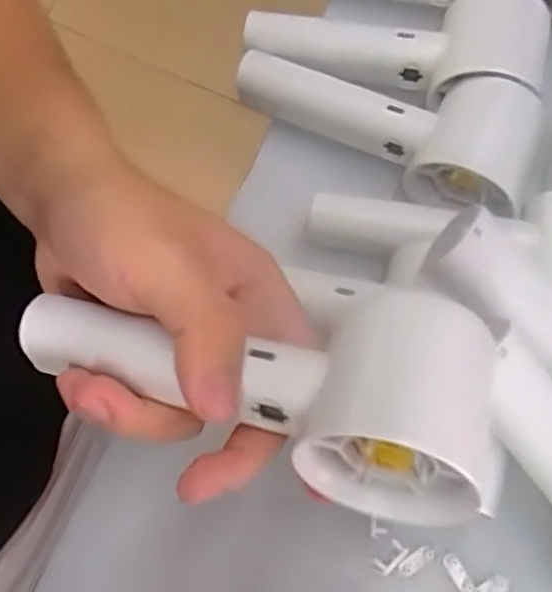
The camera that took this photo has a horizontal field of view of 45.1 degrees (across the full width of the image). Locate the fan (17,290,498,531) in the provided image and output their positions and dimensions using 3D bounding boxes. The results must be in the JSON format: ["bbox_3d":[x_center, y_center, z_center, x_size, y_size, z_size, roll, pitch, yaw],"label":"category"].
[{"bbox_3d":[-0.009,0.024,0.220,0.161,0.051,0.066,13,75,11],"label":"fan"}]

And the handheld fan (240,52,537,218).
[{"bbox_3d":[0.054,-0.093,0.342,0.157,0.053,0.054,23,75,17],"label":"handheld fan"}]

